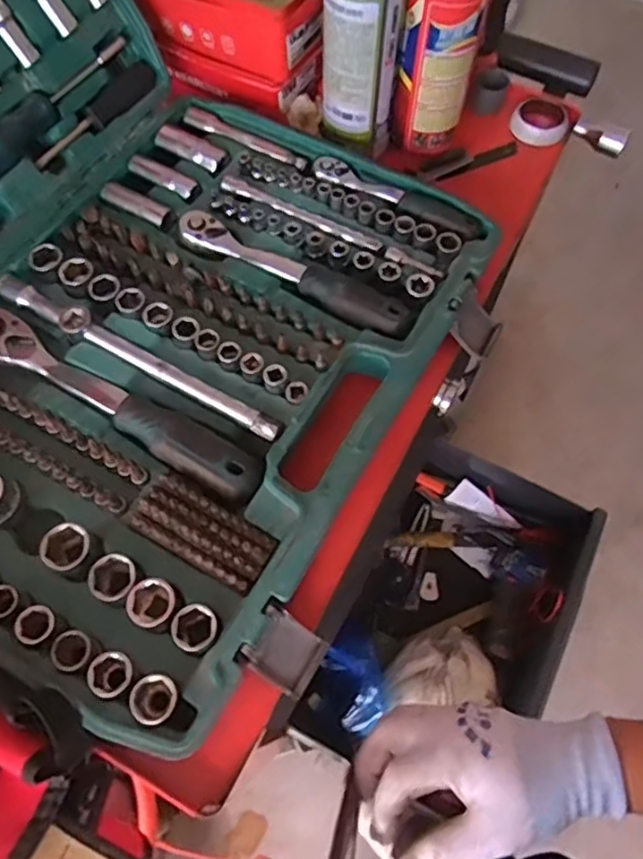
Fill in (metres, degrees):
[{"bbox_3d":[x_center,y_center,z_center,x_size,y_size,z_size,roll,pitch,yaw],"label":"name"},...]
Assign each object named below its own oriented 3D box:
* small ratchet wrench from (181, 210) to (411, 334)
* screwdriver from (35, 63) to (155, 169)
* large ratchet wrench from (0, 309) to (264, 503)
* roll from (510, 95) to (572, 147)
[{"bbox_3d":[-0.021,-0.126,0.482,0.195,0.020,0.037,27,66,11],"label":"small ratchet wrench"},{"bbox_3d":[-0.192,-0.270,0.528,0.021,0.018,0.144,29,66,12],"label":"screwdriver"},{"bbox_3d":[-0.148,-0.020,0.437,0.245,0.029,0.034,29,66,12],"label":"large ratchet wrench"},{"bbox_3d":[0.219,-0.306,0.613,0.054,0.018,0.057,1,64,-2],"label":"roll"}]

